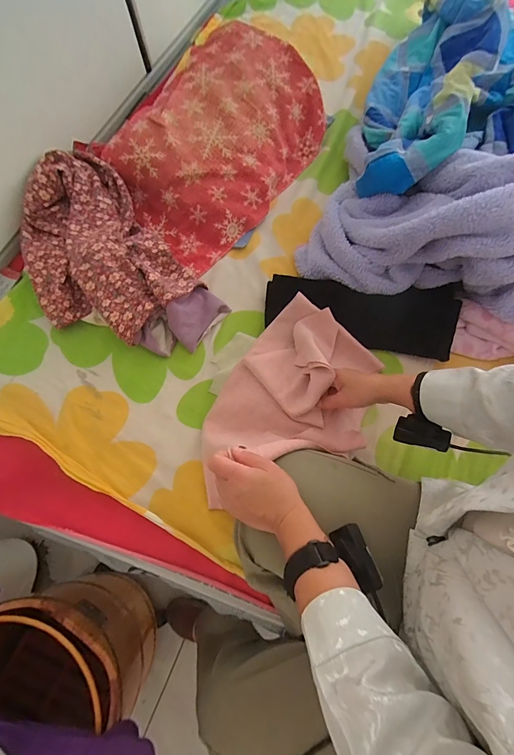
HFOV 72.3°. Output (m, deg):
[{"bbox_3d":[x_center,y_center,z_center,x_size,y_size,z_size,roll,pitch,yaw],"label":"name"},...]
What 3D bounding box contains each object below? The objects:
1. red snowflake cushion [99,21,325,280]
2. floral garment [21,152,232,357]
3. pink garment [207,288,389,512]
[{"bbox_3d":[-0.086,-0.518,0.758,0.348,0.102,0.529,34,73,9],"label":"red snowflake cushion"},{"bbox_3d":[-0.282,-0.212,0.646,0.257,0.093,0.431,-39,76,-14],"label":"floral garment"},{"bbox_3d":[0.058,0.041,0.557,0.229,0.107,0.354,29,72,8],"label":"pink garment"}]

